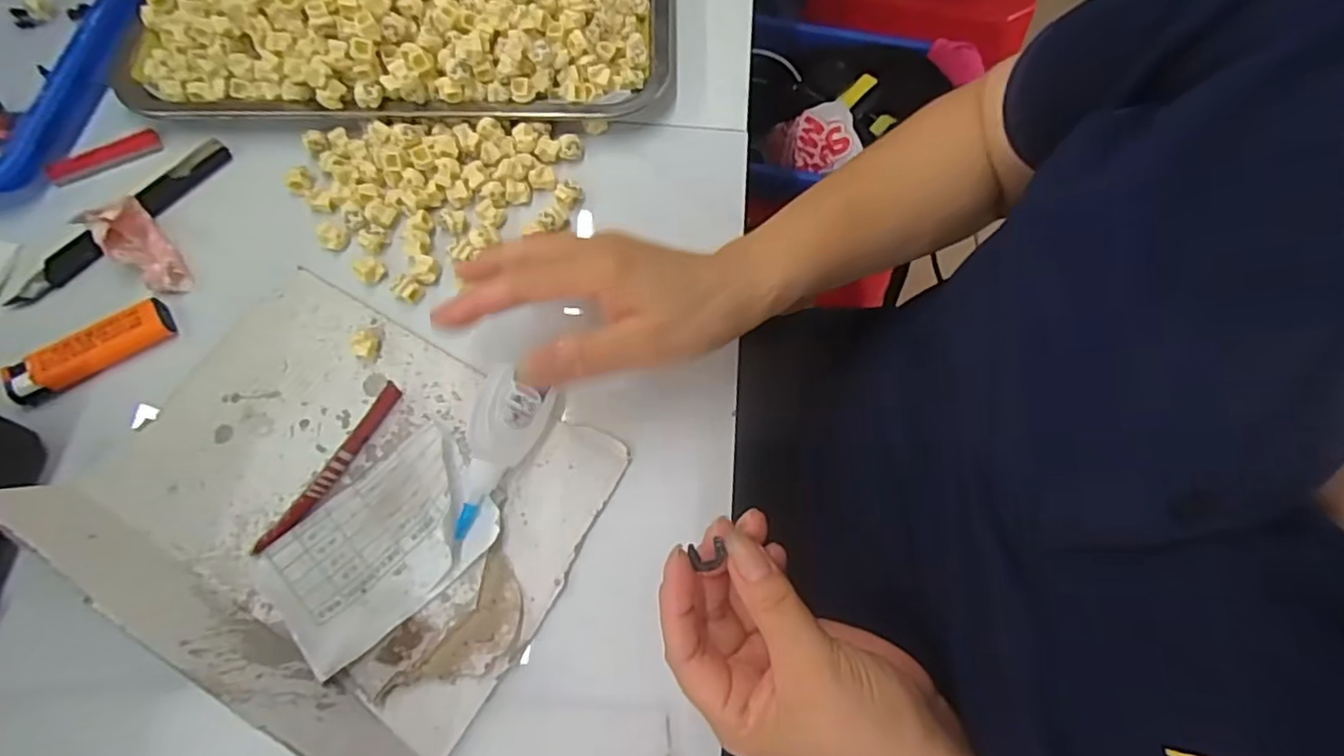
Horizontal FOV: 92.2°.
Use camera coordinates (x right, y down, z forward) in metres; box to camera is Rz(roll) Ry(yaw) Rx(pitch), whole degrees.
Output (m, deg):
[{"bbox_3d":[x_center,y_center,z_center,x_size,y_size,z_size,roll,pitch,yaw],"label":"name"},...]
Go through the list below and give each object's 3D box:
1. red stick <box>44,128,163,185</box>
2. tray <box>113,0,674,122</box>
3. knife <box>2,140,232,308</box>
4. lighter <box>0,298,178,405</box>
[{"bbox_3d":[-0.356,-0.140,0.407,0.064,0.006,0.017,-29,70,-13],"label":"red stick"},{"bbox_3d":[-0.177,-0.287,0.429,0.348,0.083,0.249,0,67,-2],"label":"tray"},{"bbox_3d":[-0.327,-0.093,0.385,0.018,0.011,0.143,37,71,13],"label":"knife"},{"bbox_3d":[-0.315,-0.016,0.351,0.079,0.014,0.023,-31,71,-14],"label":"lighter"}]

